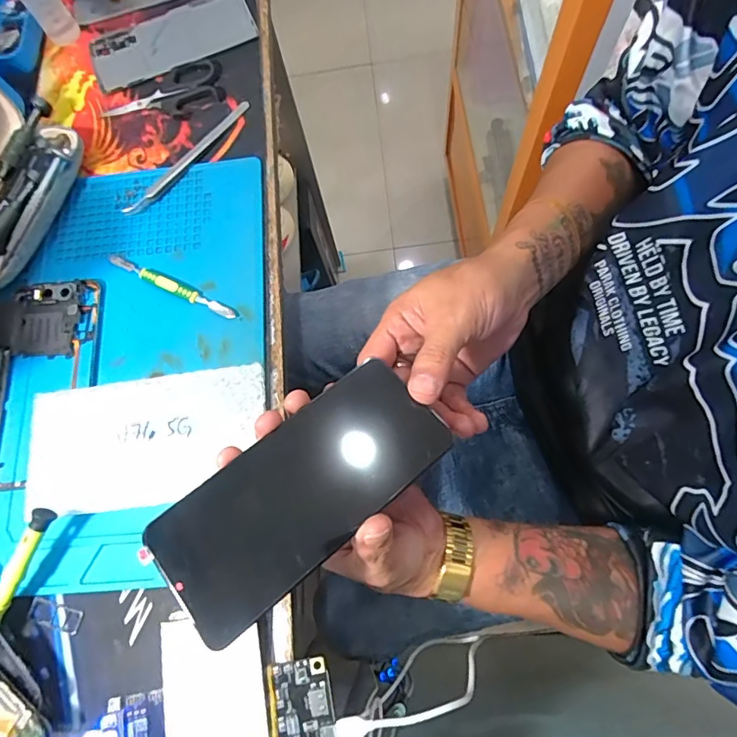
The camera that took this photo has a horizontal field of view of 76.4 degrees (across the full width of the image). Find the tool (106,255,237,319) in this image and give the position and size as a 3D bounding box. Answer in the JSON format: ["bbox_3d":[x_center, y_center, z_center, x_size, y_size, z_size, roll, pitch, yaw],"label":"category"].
[{"bbox_3d":[-0.161,-0.068,0.378,0.121,0.008,0.011,26,78,12],"label":"tool"}]

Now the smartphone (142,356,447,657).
[{"bbox_3d":[-0.034,0.062,0.252,0.157,0.014,0.071,-36,76,-18],"label":"smartphone"}]

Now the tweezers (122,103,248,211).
[{"bbox_3d":[-0.159,-0.189,0.416,0.019,0.009,0.148,36,80,14],"label":"tweezers"}]

